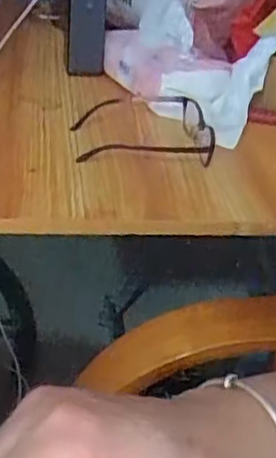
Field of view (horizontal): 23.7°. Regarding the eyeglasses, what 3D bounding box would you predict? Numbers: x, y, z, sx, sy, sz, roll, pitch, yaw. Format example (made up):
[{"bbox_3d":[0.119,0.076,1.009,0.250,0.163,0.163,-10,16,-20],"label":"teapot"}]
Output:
[{"bbox_3d":[0.001,-0.116,0.743,0.150,0.050,0.181,3,31,-4],"label":"eyeglasses"}]

